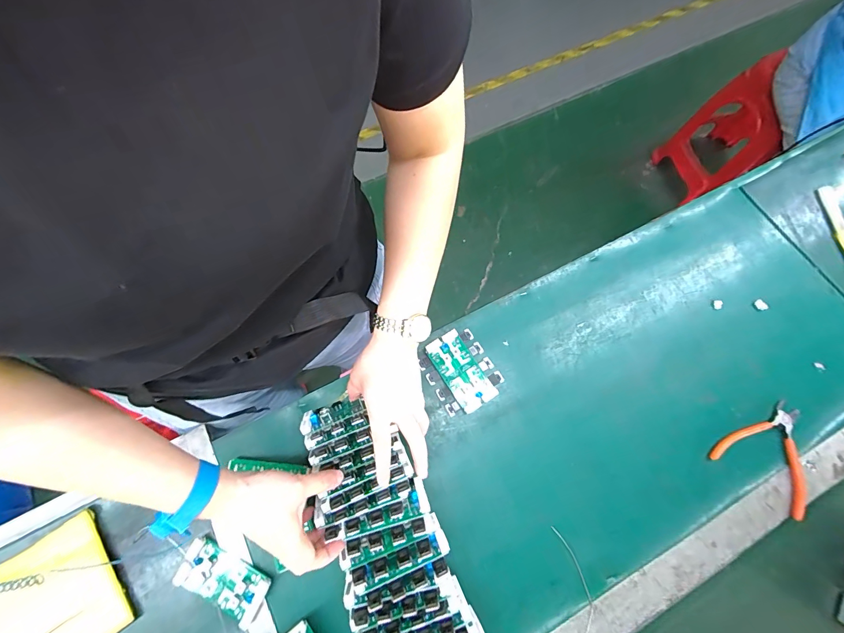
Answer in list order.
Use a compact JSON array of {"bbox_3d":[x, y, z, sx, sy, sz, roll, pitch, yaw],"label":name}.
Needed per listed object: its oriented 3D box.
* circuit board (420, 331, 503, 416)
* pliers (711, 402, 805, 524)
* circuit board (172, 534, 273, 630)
[{"bbox_3d":[0.054,0.077,0.518,0.088,0.018,0.108,-31,76,-10],"label":"circuit board"},{"bbox_3d":[0.478,0.172,0.494,0.125,0.023,0.137,37,75,10],"label":"pliers"},{"bbox_3d":[-0.236,0.314,0.437,0.108,0.011,0.053,27,74,7],"label":"circuit board"}]

